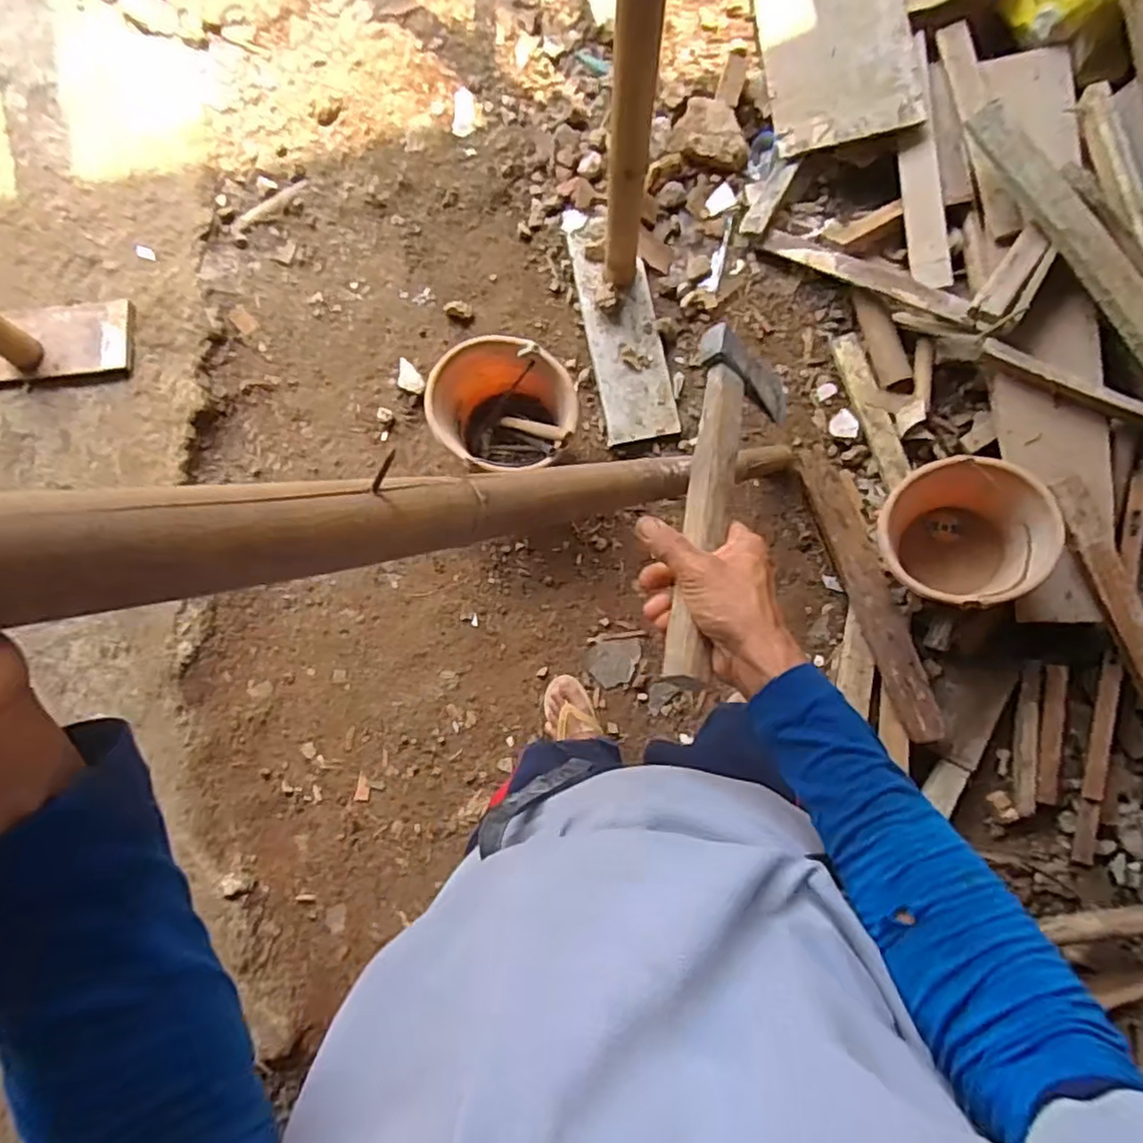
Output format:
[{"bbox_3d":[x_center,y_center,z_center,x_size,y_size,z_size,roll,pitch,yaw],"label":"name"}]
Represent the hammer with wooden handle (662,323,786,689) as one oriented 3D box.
[{"bbox_3d":[0.116,-0.052,0.530,0.089,0.040,0.306,23,65,-14],"label":"hammer with wooden handle"}]

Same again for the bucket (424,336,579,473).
[{"bbox_3d":[-0.131,-0.316,1.323,0.269,0.189,0.226,3,83,0],"label":"bucket"}]

